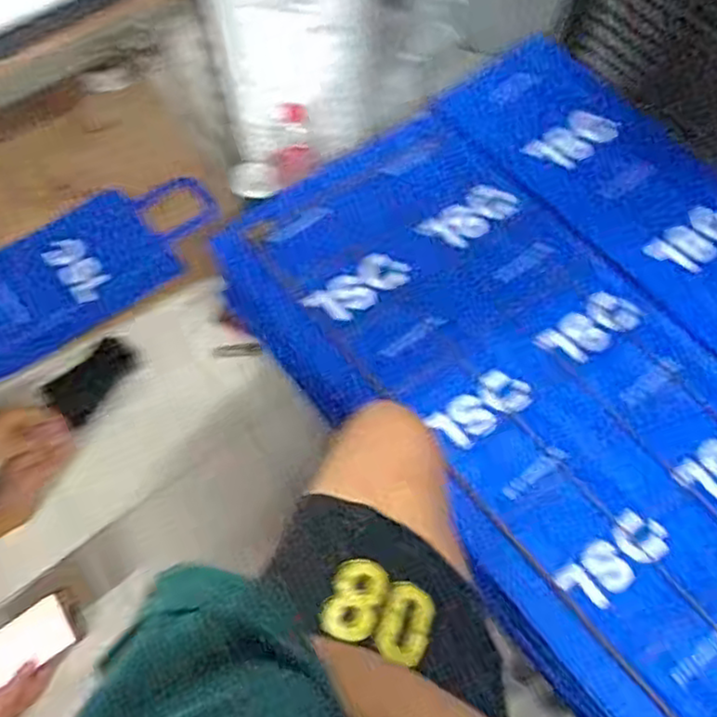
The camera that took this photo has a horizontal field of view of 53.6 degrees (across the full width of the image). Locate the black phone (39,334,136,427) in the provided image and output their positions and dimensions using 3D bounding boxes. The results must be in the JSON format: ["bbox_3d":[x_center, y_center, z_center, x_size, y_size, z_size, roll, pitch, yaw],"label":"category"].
[{"bbox_3d":[-0.463,0.031,1.238,0.083,0.008,0.164,40,58,-5],"label":"black phone"}]

